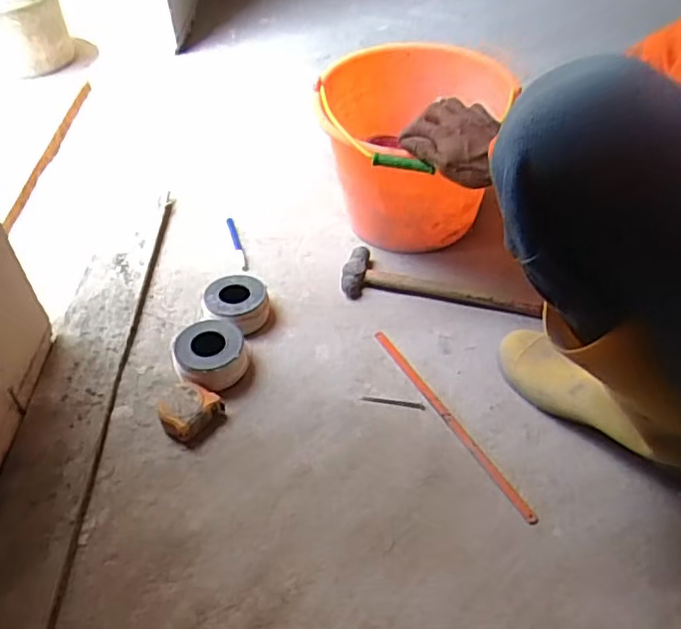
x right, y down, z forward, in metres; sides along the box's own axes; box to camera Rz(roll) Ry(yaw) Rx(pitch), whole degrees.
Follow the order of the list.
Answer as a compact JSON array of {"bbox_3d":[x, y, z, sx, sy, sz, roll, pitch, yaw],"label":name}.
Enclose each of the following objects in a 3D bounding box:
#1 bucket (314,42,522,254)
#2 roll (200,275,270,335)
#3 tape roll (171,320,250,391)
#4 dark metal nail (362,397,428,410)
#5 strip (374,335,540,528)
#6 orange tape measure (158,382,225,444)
[{"bbox_3d":[0.092,-0.224,0.937,0.252,0.227,0.294,10,47,11],"label":"bucket"},{"bbox_3d":[-0.142,-0.008,0.857,0.086,0.046,0.086,0,46,0],"label":"roll"},{"bbox_3d":[-0.165,0.058,0.793,0.088,0.050,0.090,0,46,0],"label":"tape roll"},{"bbox_3d":[0.065,0.107,0.766,0.078,0.004,0.009,9,46,9],"label":"dark metal nail"},{"bbox_3d":[0.126,0.120,0.752,0.013,0.007,0.312,-21,49,-19],"label":"strip"},{"bbox_3d":[-0.181,0.117,0.743,0.064,0.037,0.061,17,48,16],"label":"orange tape measure"}]

